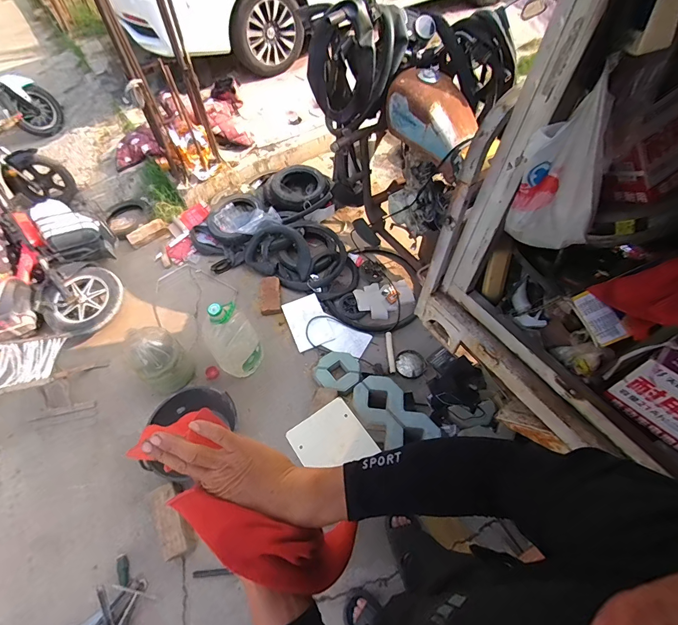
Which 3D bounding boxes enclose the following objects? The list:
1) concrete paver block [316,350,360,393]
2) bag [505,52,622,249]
[{"bbox_3d":[0.000,0.289,1.737,0.213,0.065,0.217,-39,64,-21],"label":"concrete paver block"},{"bbox_3d":[0.478,-0.268,0.762,0.122,0.340,0.155,-22,59,-12],"label":"bag"}]

